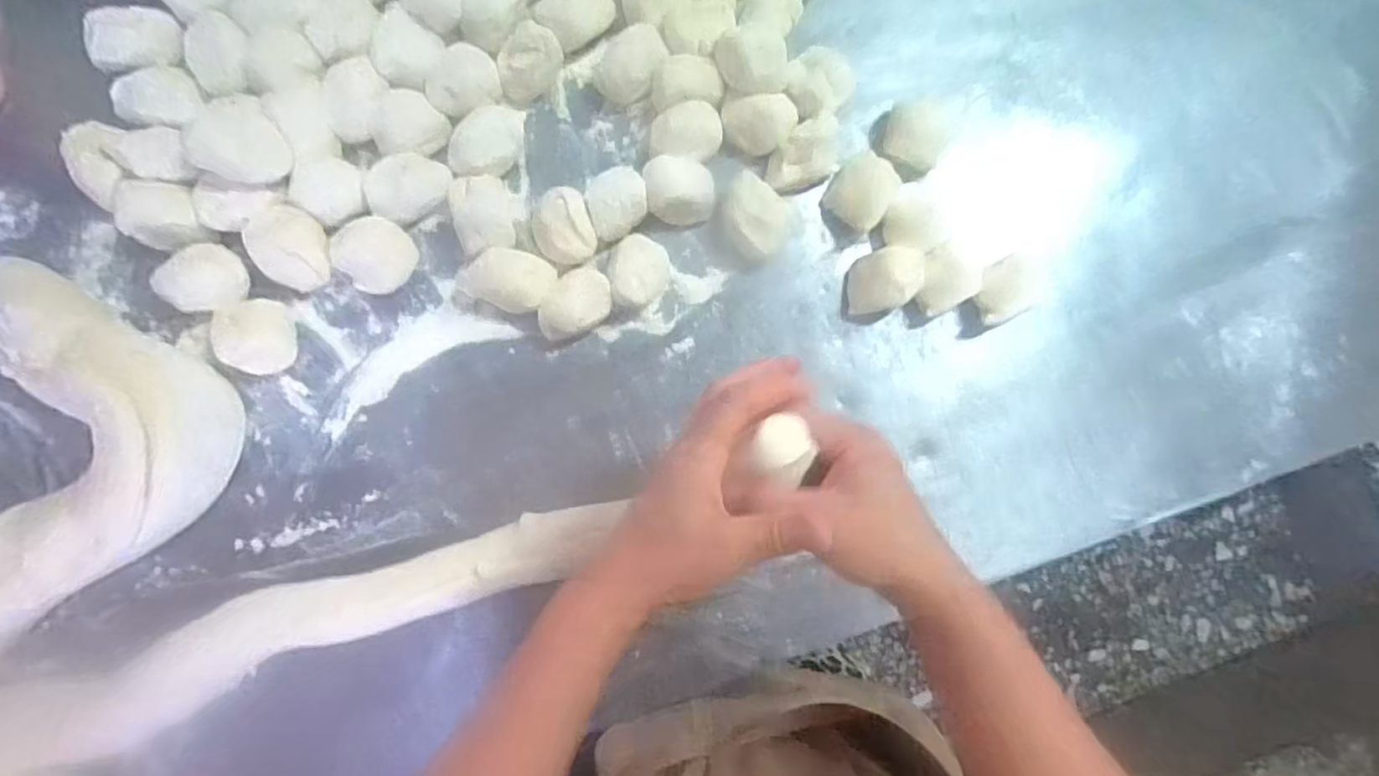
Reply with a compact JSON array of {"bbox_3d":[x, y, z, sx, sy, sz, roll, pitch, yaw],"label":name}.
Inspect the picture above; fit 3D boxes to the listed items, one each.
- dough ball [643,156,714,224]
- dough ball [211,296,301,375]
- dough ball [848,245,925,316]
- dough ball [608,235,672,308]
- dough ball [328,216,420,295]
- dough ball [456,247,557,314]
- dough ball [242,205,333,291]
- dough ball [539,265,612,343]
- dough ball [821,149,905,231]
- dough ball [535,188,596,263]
[{"bbox_3d":[-0.008,-0.146,0.493,0.052,0.034,0.043,3,88,-6],"label":"dough ball"},{"bbox_3d":[-0.299,-0.036,0.458,0.044,0.028,0.050,4,88,-6],"label":"dough ball"},{"bbox_3d":[0.148,-0.081,0.503,0.049,0.041,0.047,0,89,-6],"label":"dough ball"},{"bbox_3d":[-0.038,-0.084,0.483,0.041,0.034,0.050,24,87,-5],"label":"dough ball"},{"bbox_3d":[-0.226,-0.096,0.475,0.051,0.029,0.051,0,89,-6],"label":"dough ball"},{"bbox_3d":[-0.133,-0.079,0.479,0.067,0.029,0.041,15,87,-5],"label":"dough ball"},{"bbox_3d":[-0.274,-0.096,0.456,0.051,0.031,0.048,0,89,-6],"label":"dough ball"},{"bbox_3d":[-0.083,-0.059,0.480,0.057,0.035,0.037,-39,93,-5],"label":"dough ball"},{"bbox_3d":[0.133,-0.150,0.507,0.046,0.031,0.055,36,86,-4],"label":"dough ball"},{"bbox_3d":[-0.092,-0.116,0.483,0.041,0.030,0.054,-19,91,-6],"label":"dough ball"}]

